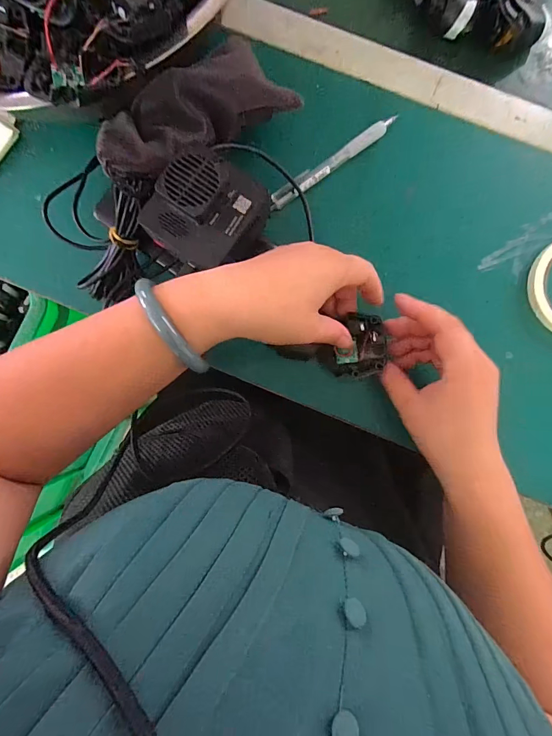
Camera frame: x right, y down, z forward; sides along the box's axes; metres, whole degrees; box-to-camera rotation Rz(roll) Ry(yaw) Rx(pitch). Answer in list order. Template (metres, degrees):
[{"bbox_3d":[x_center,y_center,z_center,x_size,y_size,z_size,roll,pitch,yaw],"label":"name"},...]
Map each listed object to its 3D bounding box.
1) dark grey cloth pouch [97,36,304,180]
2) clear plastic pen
[{"bbox_3d":[-0.062,-0.192,0.280,0.150,0.035,0.059,-32,87,-2],"label":"dark grey cloth pouch"},{"bbox_3d":[0.051,-0.186,0.334,0.133,0.008,0.013,-35,87,-2],"label":"clear plastic pen"}]

